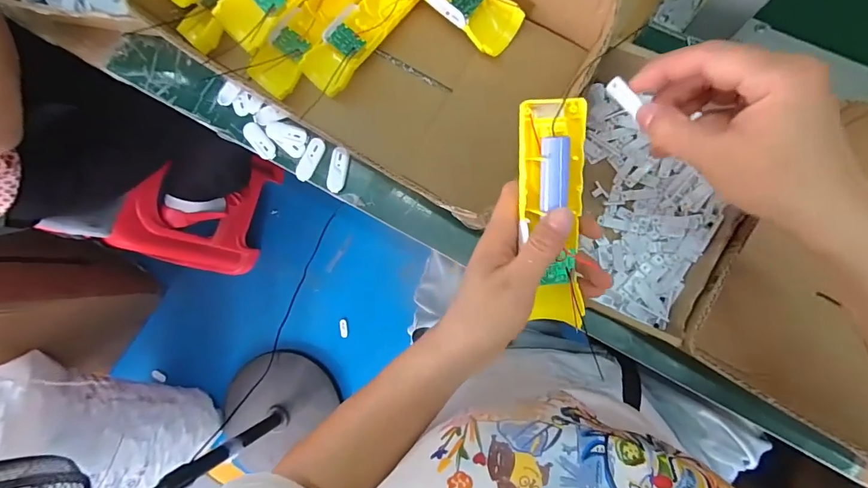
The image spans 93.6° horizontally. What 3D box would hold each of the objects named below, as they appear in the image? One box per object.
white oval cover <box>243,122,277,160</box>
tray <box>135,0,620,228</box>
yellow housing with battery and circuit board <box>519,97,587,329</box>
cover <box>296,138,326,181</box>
[{"bbox_3d":[-0.201,-0.119,0.467,0.022,0.004,0.052,-43,81,4],"label":"white oval cover"},{"bbox_3d":[-0.076,-0.229,0.410,0.410,0.078,0.229,31,91,9],"label":"tray"},{"bbox_3d":[0.085,-0.016,0.289,0.046,0.030,0.164,-6,107,8],"label":"yellow housing with battery and circuit board"},{"bbox_3d":[-0.140,-0.095,0.459,0.021,0.005,0.050,31,91,9],"label":"cover"}]

